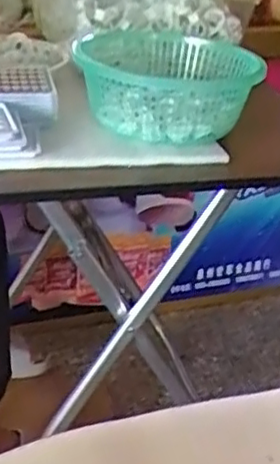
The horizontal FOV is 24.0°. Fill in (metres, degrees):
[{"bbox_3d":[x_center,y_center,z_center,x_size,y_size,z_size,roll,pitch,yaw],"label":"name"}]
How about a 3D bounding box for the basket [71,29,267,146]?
[{"bbox_3d":[0.025,-0.208,0.880,0.207,0.080,0.254,-2,30,-12],"label":"basket"}]

